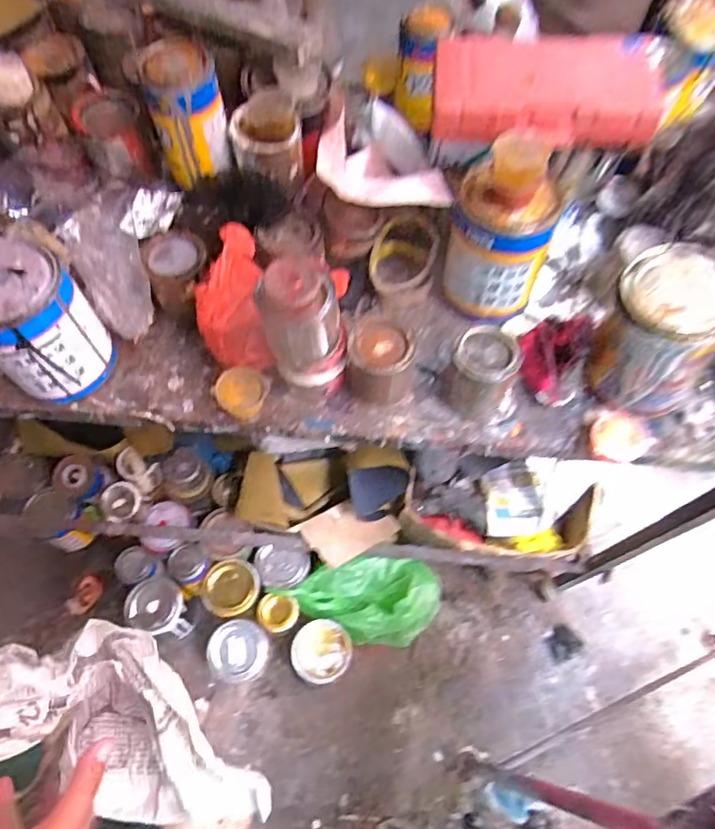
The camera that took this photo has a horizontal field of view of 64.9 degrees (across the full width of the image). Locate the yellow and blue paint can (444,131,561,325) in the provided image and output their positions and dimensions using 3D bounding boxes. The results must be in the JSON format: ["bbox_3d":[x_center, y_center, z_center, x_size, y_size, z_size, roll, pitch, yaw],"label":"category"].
[{"bbox_3d":[0.150,-0.192,0.597,0.106,0.162,0.097,17,63,10],"label":"yellow and blue paint can"}]

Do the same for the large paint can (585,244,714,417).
[{"bbox_3d":[0.286,-0.074,0.555,0.086,0.154,0.100,3,62,2],"label":"large paint can"}]

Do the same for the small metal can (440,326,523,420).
[{"bbox_3d":[0.125,-0.041,0.578,0.064,0.075,0.063,0,61,1],"label":"small metal can"}]

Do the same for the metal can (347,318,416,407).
[{"bbox_3d":[0.023,-0.054,0.582,0.067,0.077,0.063,0,61,1],"label":"metal can"}]

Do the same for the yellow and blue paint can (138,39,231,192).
[{"bbox_3d":[-0.174,-0.304,0.591,0.070,0.140,0.074,0,61,1],"label":"yellow and blue paint can"}]

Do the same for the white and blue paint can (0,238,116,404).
[{"bbox_3d":[-0.311,-0.087,0.550,0.090,0.136,0.098,0,61,1],"label":"white and blue paint can"}]

